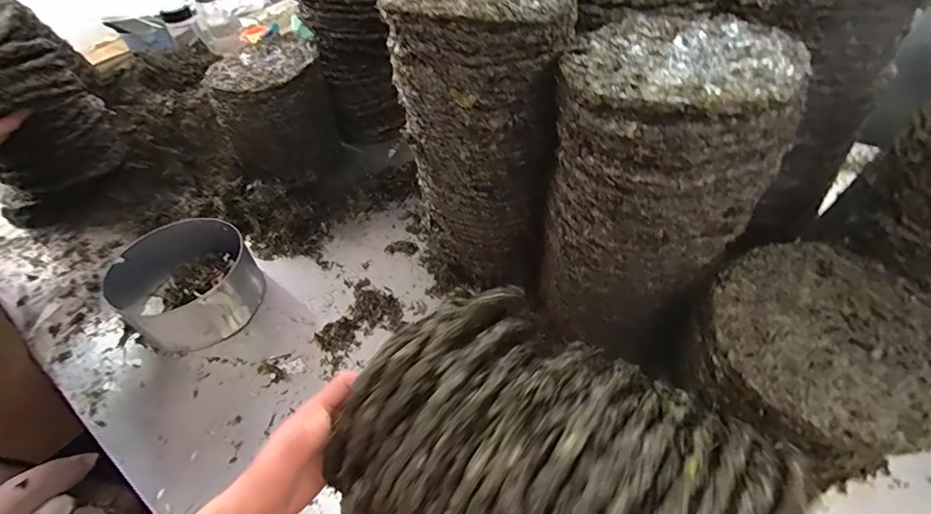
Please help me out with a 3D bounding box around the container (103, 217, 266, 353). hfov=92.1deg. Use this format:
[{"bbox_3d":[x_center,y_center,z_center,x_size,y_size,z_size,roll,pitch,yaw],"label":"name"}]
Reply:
[{"bbox_3d":[-0.415,0.038,0.677,0.188,0.100,0.179,-3,48,3],"label":"container"}]

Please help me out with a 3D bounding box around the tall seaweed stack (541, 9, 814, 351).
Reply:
[{"bbox_3d":[0.195,-0.072,0.504,0.198,0.311,0.198,12,50,15],"label":"tall seaweed stack"}]

